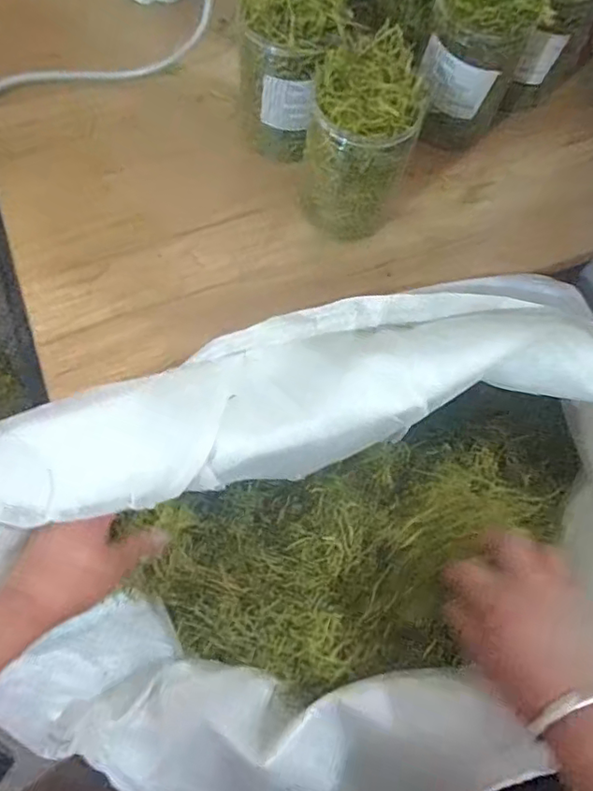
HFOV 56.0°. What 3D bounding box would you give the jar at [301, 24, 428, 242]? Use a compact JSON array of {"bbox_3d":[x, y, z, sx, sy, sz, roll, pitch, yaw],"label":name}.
[{"bbox_3d":[0.050,-0.202,0.449,0.082,0.135,0.092,16,72,3],"label":"jar"}]

